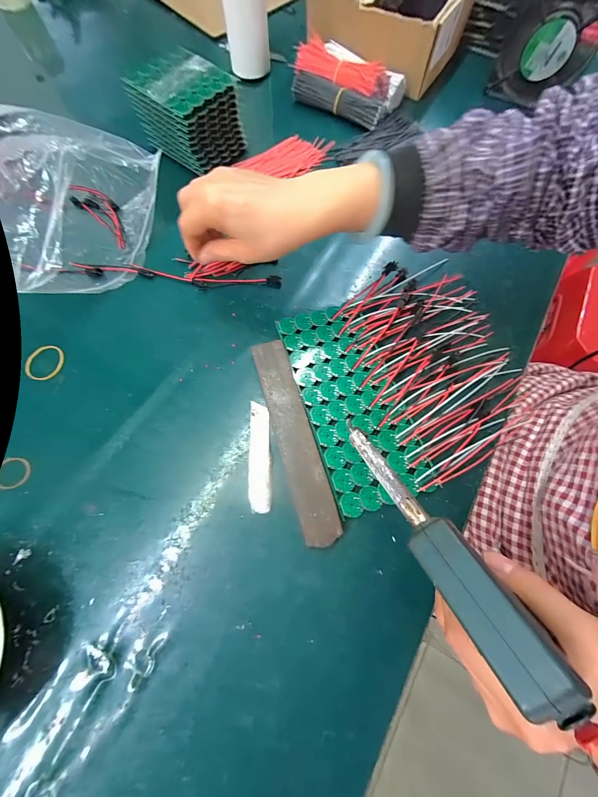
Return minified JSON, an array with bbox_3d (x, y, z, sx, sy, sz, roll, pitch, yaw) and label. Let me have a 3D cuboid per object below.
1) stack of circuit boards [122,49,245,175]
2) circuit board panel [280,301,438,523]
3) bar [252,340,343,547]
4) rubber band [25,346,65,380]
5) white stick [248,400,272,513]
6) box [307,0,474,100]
[{"bbox_3d":[-0.147,-0.379,0.391,0.106,0.078,0.103,38,75,12],"label":"stack of circuit boards"},{"bbox_3d":[0.049,-0.002,0.298,0.090,0.009,0.216,-18,72,-7],"label":"circuit board panel"},{"bbox_3d":[-0.004,0.033,0.281,0.038,0.014,0.196,-16,72,-6],"label":"bar"},{"bbox_3d":[-0.271,-0.039,0.309,0.035,0.004,0.041,12,71,4],"label":"rubber band"},{"bbox_3d":[-0.038,0.054,0.279,0.021,0.009,0.103,-3,71,-2],"label":"white stick"},{"bbox_3d":[0.140,-0.607,0.462,0.231,0.090,0.187,32,73,10],"label":"box"}]

